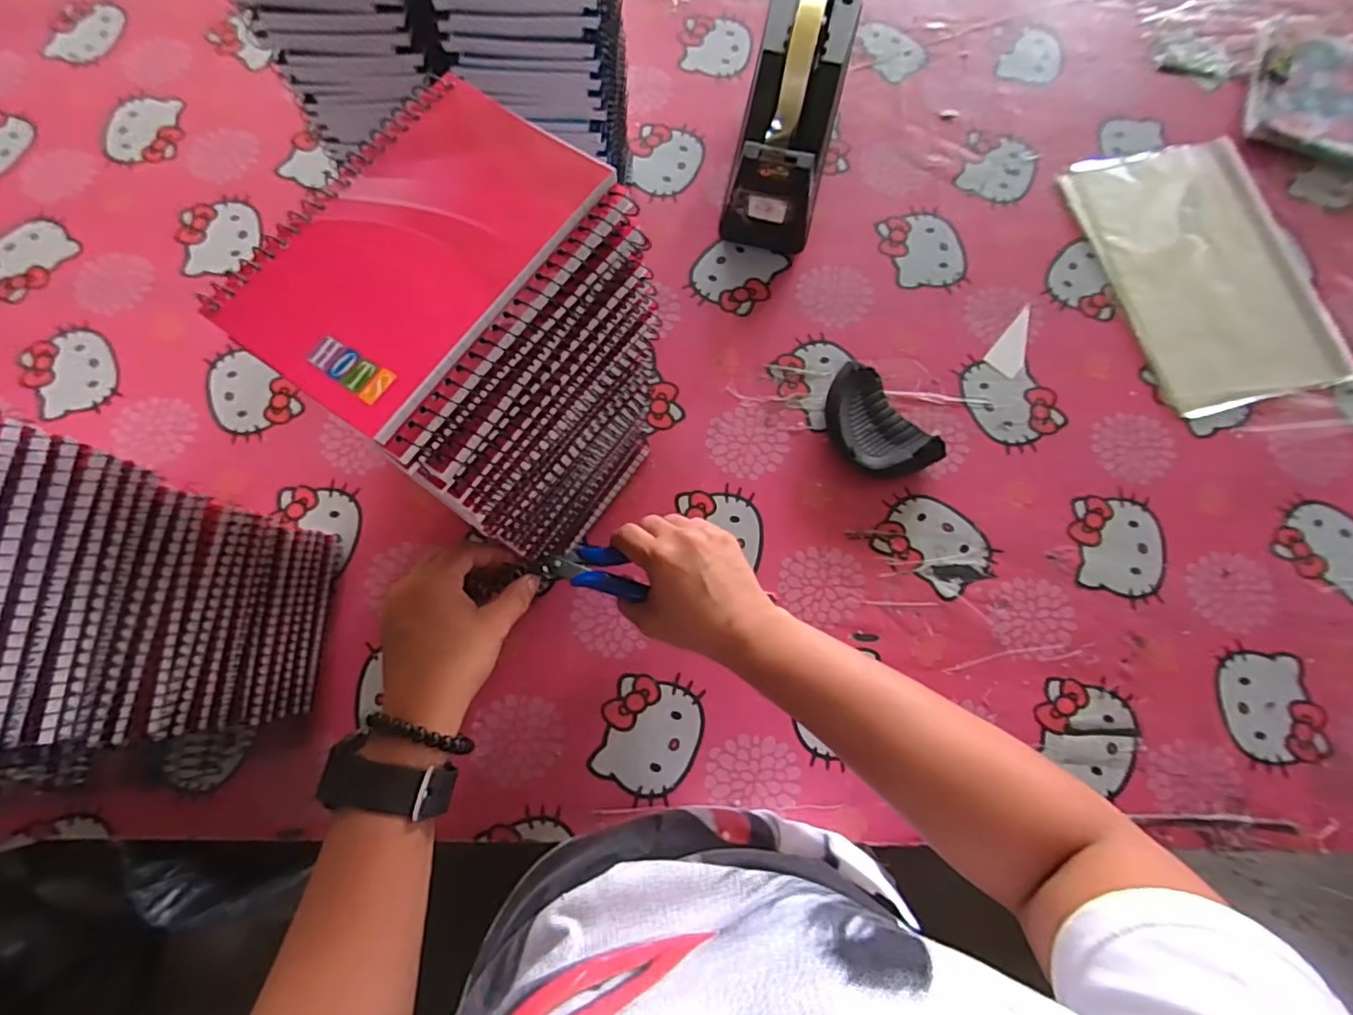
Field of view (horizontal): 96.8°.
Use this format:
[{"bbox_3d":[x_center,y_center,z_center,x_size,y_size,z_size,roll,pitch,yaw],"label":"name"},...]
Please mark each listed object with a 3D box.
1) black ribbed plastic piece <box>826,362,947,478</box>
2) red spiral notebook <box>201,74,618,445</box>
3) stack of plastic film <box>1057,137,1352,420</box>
[{"bbox_3d":[0.159,-0.066,0.488,0.063,0.032,0.100,-31,78,-9],"label":"black ribbed plastic piece"},{"bbox_3d":[-0.093,-0.096,0.216,0.081,0.007,0.128,33,77,7],"label":"red spiral notebook"},{"bbox_3d":[0.478,-0.217,0.541,0.162,0.027,0.262,-12,76,-4],"label":"stack of plastic film"}]

